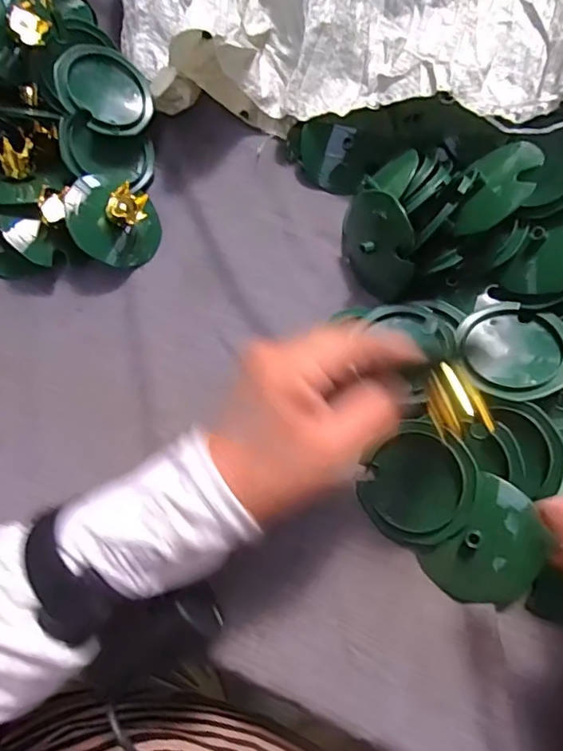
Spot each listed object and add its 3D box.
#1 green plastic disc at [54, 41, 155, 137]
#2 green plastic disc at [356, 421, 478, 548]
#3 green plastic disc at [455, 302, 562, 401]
[{"bbox_3d":[-0.142,-0.233,0.432,0.075,0.007,0.070,3,83,-29],"label":"green plastic disc"},{"bbox_3d":[0.086,0.070,0.337,0.065,0.016,0.074,40,97,31],"label":"green plastic disc"},{"bbox_3d":[0.157,-0.018,0.360,0.071,0.014,0.072,-1,69,2],"label":"green plastic disc"}]

